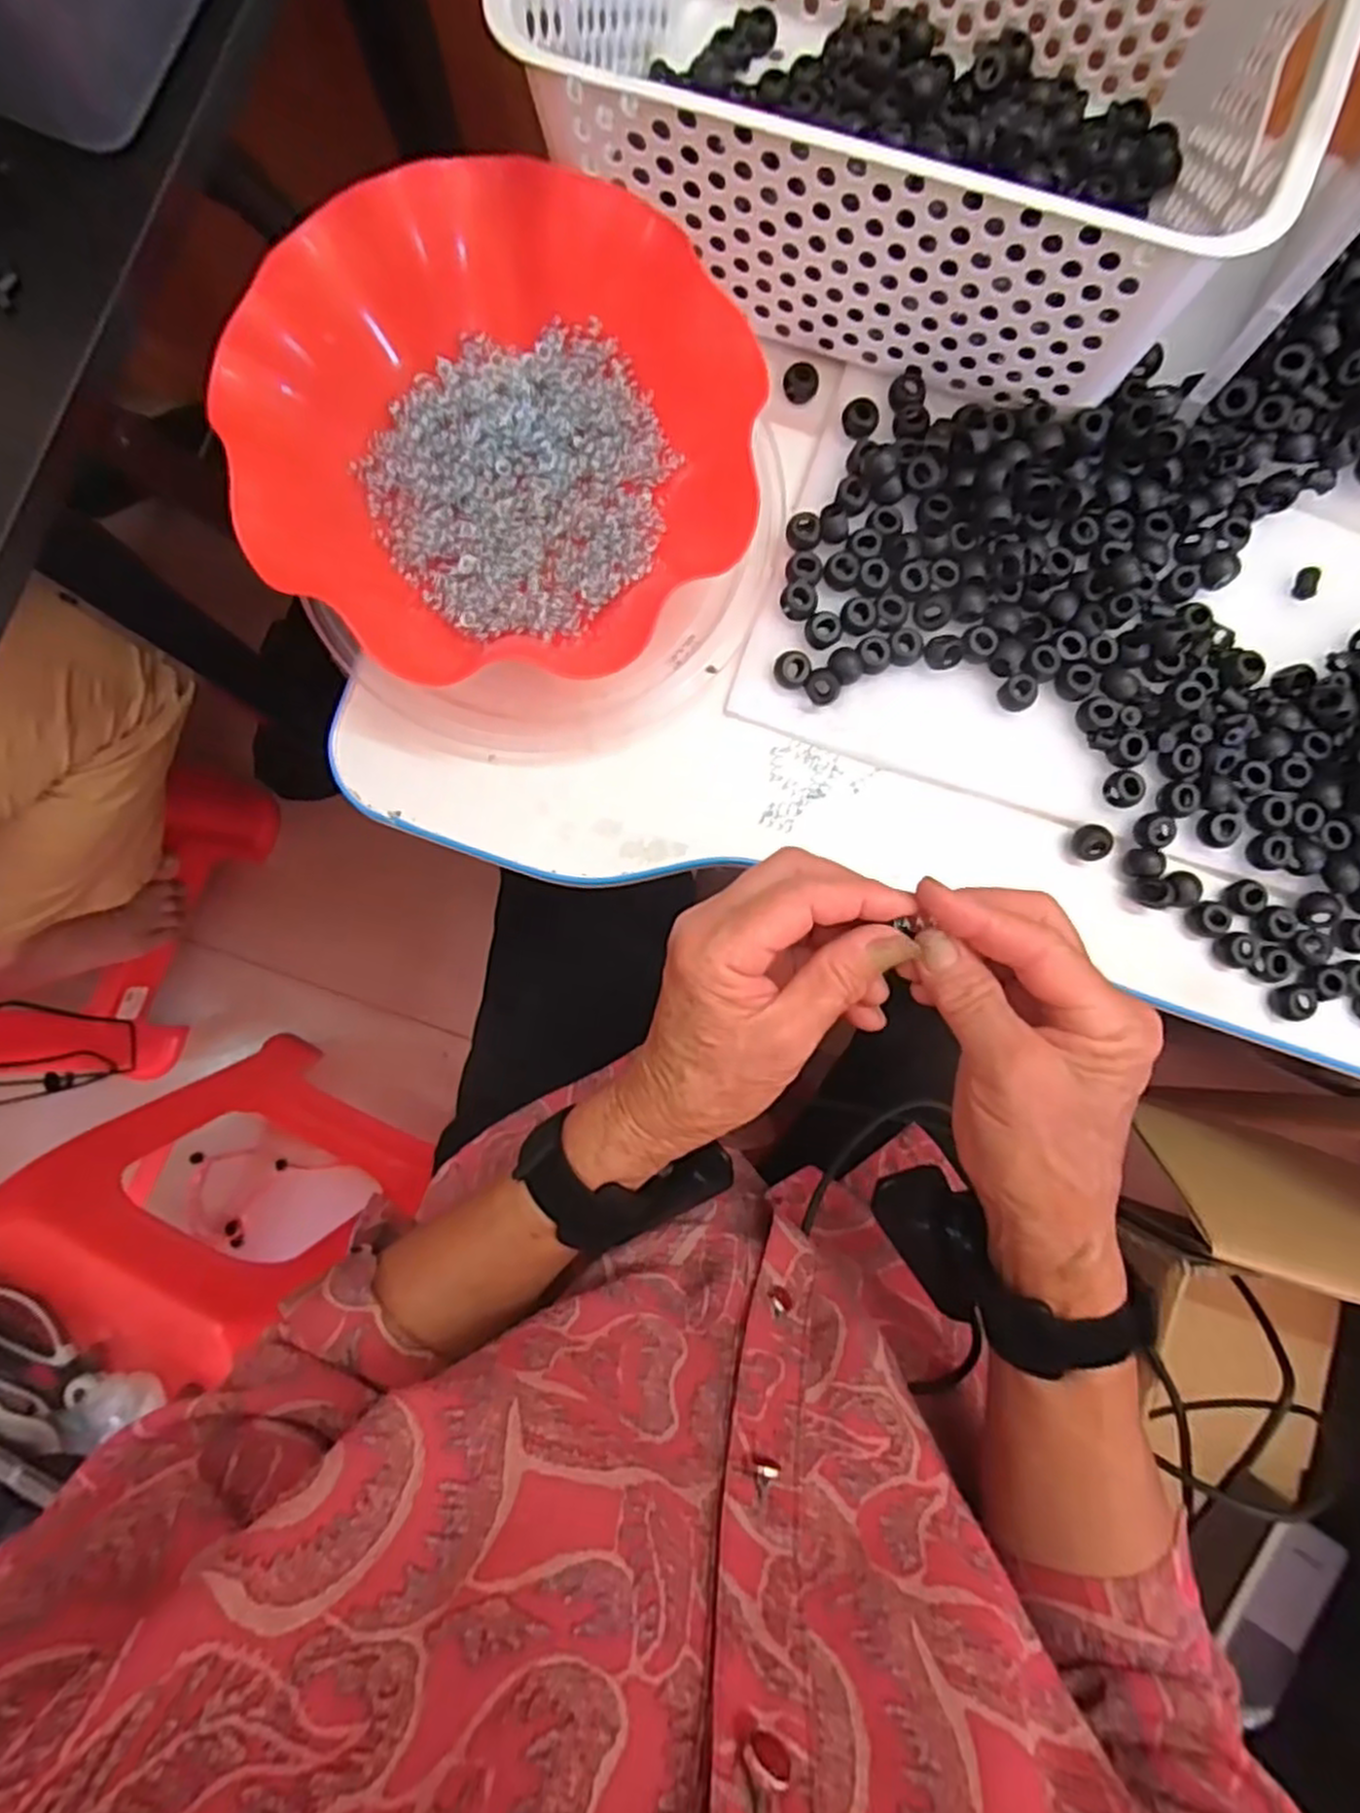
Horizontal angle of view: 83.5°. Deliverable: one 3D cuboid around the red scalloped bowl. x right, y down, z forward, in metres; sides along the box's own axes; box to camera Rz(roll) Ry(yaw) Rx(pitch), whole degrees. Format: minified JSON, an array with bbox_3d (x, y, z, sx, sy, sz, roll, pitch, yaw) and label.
[{"bbox_3d":[-0.084,-0.211,0.350,0.211,0.065,0.204,0,86,-1],"label":"red scalloped bowl"}]

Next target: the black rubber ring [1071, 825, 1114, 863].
[{"bbox_3d":[0.200,-0.031,0.369,0.016,0.011,0.017,0,86,-1],"label":"black rubber ring"}]

